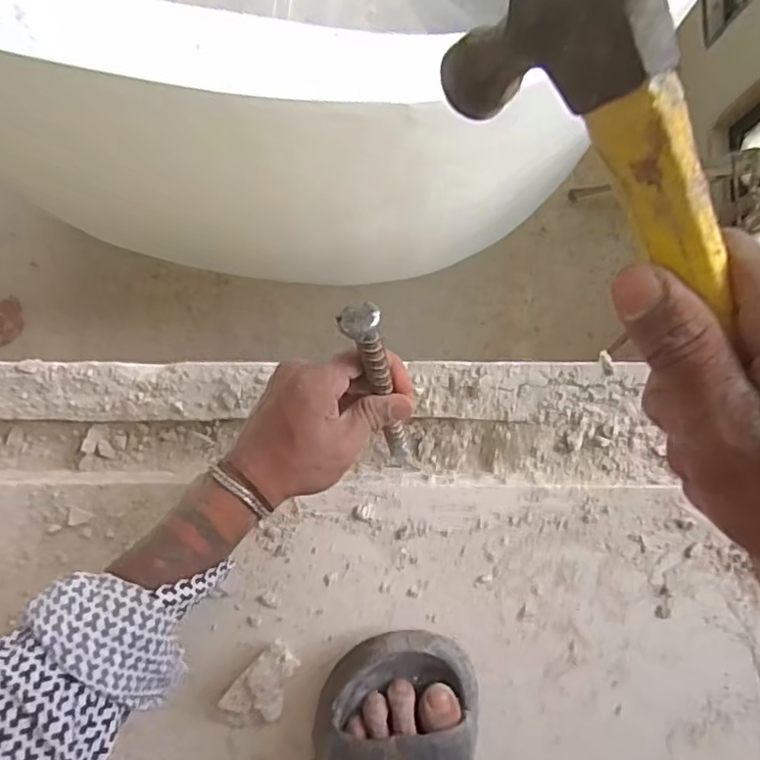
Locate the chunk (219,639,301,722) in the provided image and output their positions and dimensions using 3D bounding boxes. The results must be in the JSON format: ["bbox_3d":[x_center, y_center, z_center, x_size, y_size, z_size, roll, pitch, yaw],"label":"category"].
[{"bbox_3d":[-0.088,0.226,0.465,0.043,0.022,0.060,23,87,2],"label":"chunk"}]

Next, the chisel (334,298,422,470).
[{"bbox_3d":[0.005,0.022,0.455,0.024,0.233,0.024,-17,58,-1],"label":"chisel"}]

